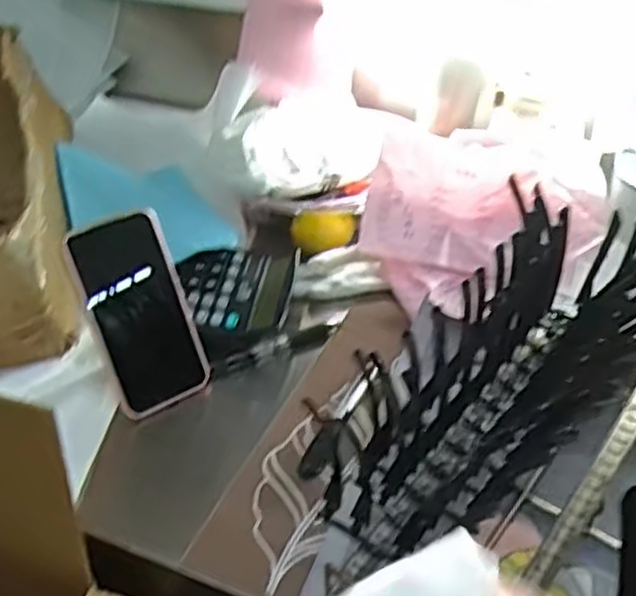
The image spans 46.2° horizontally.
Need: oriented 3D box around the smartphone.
[{"bbox_3d":[-0.145,0.012,0.613,0.084,0.159,0.016,-24,16,-30],"label":"smartphone"}]

